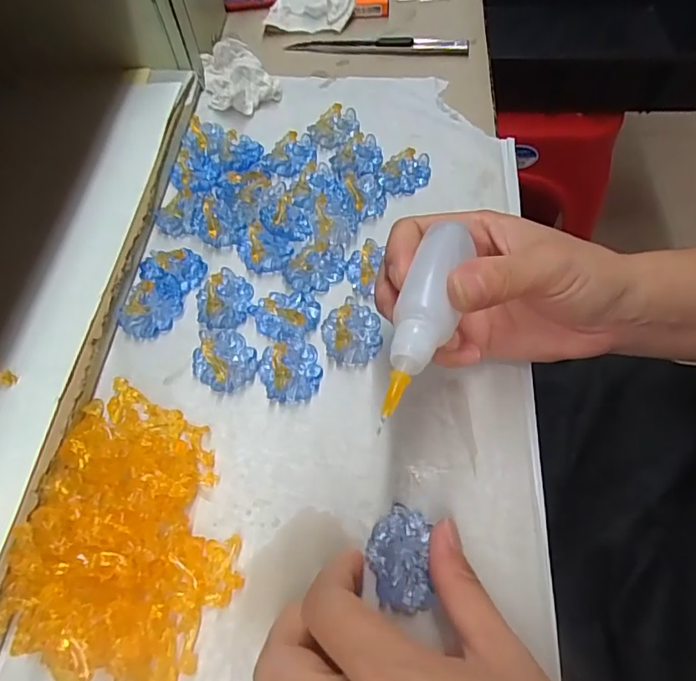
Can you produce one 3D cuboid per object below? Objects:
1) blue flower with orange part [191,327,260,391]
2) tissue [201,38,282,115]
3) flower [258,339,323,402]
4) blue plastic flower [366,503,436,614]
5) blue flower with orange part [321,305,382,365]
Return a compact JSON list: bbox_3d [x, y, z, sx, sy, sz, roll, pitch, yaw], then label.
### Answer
[{"bbox_3d":[-0.064,0.007,0.255,0.030,0.012,0.036,-35,64,-17],"label":"blue flower with orange part"},{"bbox_3d":[-0.079,-0.194,0.369,0.051,0.021,0.061,-16,60,-7],"label":"tissue"},{"bbox_3d":[-0.029,0.015,0.254,0.030,0.008,0.033,-1,60,2],"label":"flower"},{"bbox_3d":[0.022,0.090,0.210,0.026,0.006,0.039,3,59,-1],"label":"blue plastic flower"},{"bbox_3d":[0.002,-0.004,0.264,0.030,0.007,0.034,-2,60,1],"label":"blue flower with orange part"}]

